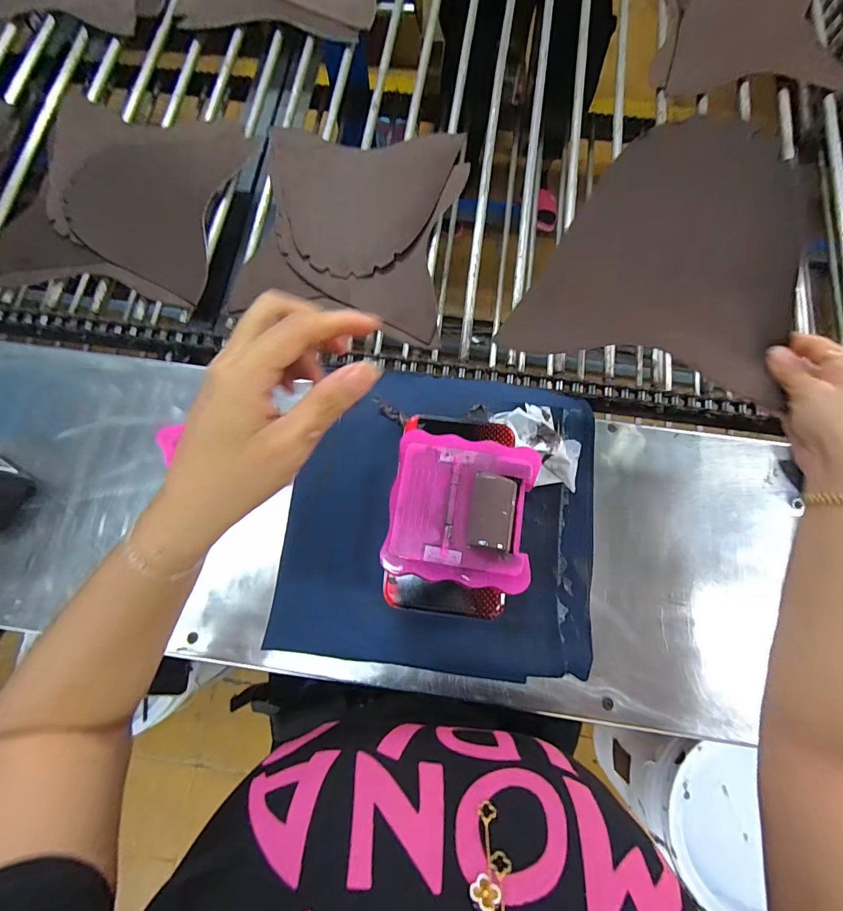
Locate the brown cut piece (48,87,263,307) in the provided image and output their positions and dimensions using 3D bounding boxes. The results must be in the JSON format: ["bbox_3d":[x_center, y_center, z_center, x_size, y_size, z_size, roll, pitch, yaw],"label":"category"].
[{"bbox_3d":[-0.386,-0.348,0.559,0.268,0.027,0.287,10,72,-1],"label":"brown cut piece"}]

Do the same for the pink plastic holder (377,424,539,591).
[{"bbox_3d":[0.030,0.039,0.311,0.103,0.010,0.106,8,76,2],"label":"pink plastic holder"}]

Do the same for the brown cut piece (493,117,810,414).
[{"bbox_3d":[0.213,-0.174,0.374,0.231,0.019,0.192,17,119,17],"label":"brown cut piece"}]

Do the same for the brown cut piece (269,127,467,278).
[{"bbox_3d":[-0.072,-0.332,0.544,0.240,0.012,0.214,-1,76,0],"label":"brown cut piece"}]

